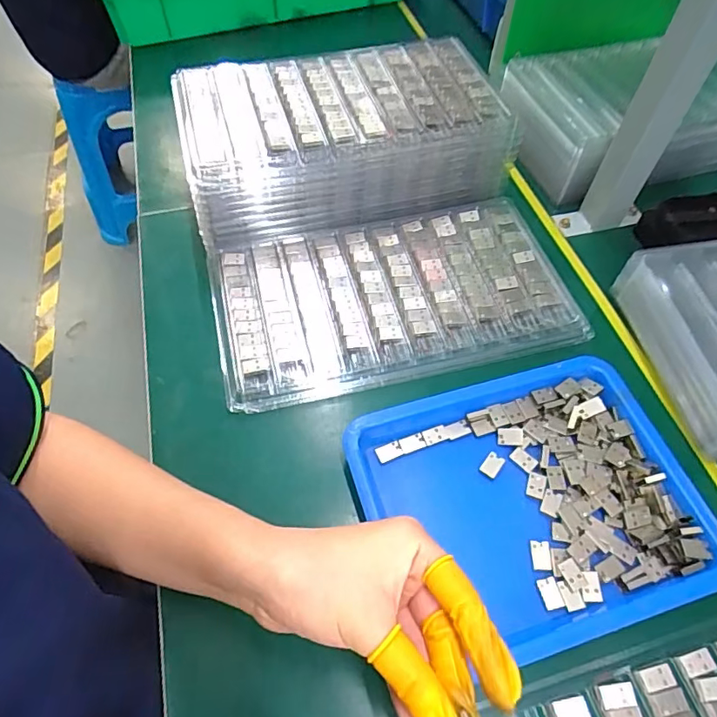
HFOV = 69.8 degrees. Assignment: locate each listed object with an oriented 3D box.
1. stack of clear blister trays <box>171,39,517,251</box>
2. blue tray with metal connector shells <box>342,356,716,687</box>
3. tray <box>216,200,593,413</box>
[{"bbox_3d":[-0.014,-0.217,0.495,0.284,0.078,0.172,-11,60,-5],"label":"stack of clear blister trays"},{"bbox_3d":[0.116,0.093,0.346,0.213,0.021,0.170,-15,60,-7],"label":"blue tray with metal connector shells"},{"bbox_3d":[0.030,-0.058,0.440,0.292,0.013,0.158,-12,60,-6],"label":"tray"}]

